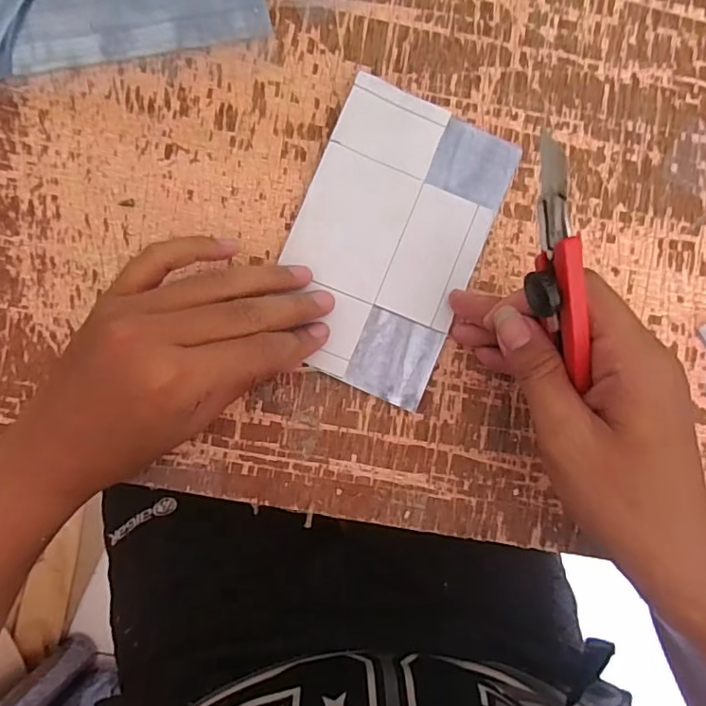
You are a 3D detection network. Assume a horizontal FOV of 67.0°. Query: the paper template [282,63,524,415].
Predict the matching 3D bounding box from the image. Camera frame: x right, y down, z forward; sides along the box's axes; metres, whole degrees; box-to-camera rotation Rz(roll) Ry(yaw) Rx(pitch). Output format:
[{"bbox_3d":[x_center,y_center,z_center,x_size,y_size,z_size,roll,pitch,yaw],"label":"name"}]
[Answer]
[{"bbox_3d":[0.020,-0.066,0.309,0.103,0.004,0.166,22,85,-4],"label":"paper template"}]

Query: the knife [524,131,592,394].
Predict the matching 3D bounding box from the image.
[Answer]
[{"bbox_3d":[0.087,-0.035,0.230,0.021,0.017,0.106,-14,106,-5],"label":"knife"}]

